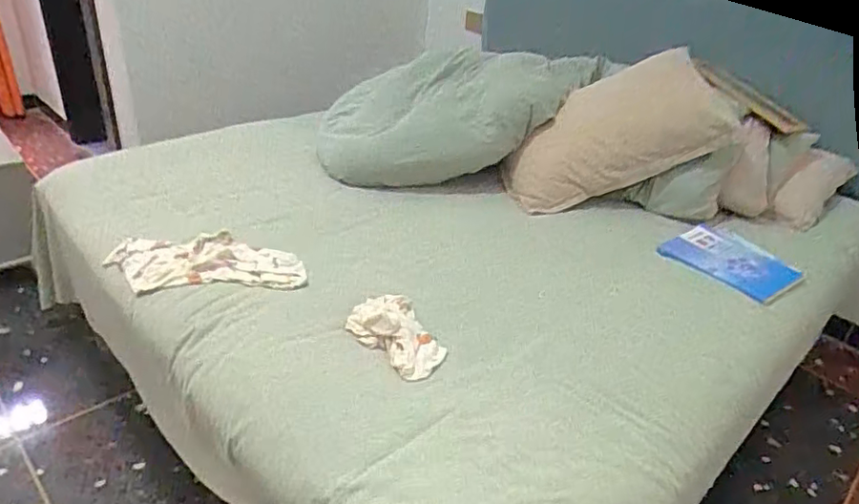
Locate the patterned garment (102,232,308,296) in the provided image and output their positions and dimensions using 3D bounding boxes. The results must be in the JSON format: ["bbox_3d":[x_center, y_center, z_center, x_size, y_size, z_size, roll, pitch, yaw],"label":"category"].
[{"bbox_3d":[-0.485,0.020,1.249,0.426,0.045,0.178,1,31,-9],"label":"patterned garment"}]

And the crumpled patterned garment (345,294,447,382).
[{"bbox_3d":[-0.046,0.150,1.087,0.195,0.049,0.147,29,38,33],"label":"crumpled patterned garment"}]

